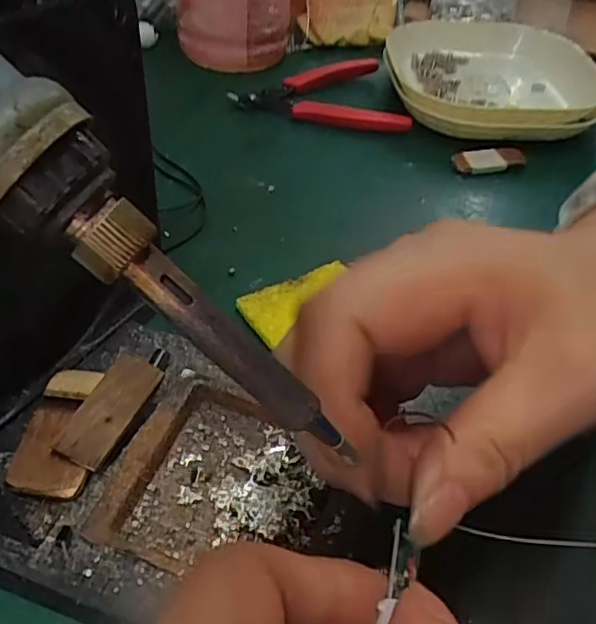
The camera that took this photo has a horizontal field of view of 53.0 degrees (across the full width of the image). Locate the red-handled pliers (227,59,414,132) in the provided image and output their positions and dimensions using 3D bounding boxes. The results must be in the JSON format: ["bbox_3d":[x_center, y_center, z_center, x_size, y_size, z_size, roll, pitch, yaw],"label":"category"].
[{"bbox_3d":[0.020,-0.154,0.412,0.116,0.016,0.085,12,44,5],"label":"red-handled pliers"}]

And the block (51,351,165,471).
[{"bbox_3d":[-0.062,0.032,0.198,0.019,0.004,0.039,21,59,15],"label":"block"}]

